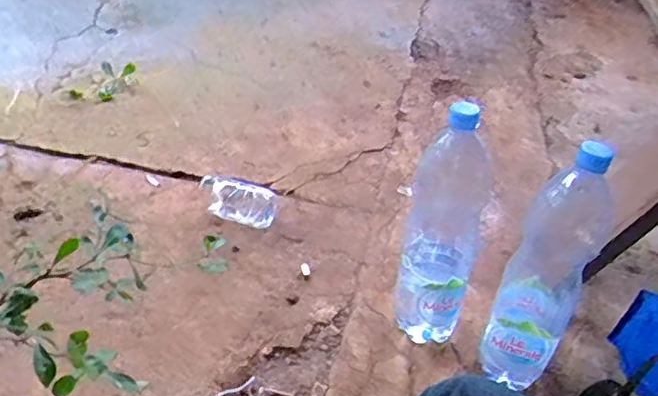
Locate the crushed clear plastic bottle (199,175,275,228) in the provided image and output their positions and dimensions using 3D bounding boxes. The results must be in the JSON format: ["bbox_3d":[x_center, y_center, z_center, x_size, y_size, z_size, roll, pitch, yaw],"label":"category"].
[{"bbox_3d":[-0.150,0.002,1.015,0.136,0.059,0.057,23,41,18],"label":"crushed clear plastic bottle"}]

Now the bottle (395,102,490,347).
[{"bbox_3d":[0.141,0.050,0.770,0.100,0.346,0.077,13,39,7],"label":"bottle"}]

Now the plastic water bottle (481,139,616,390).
[{"bbox_3d":[0.256,0.074,0.711,0.086,0.316,0.105,27,41,22],"label":"plastic water bottle"}]

